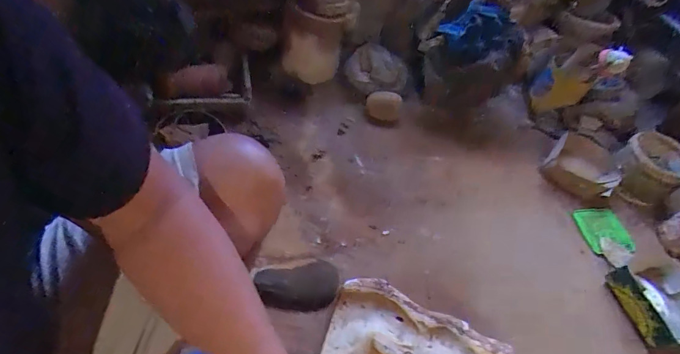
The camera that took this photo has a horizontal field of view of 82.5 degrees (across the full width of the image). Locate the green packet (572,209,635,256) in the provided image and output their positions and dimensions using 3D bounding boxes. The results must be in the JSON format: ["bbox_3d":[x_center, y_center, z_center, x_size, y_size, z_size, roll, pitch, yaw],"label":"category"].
[{"bbox_3d":[0.728,0.147,1.076,0.130,0.018,0.141,1,53,-11],"label":"green packet"}]

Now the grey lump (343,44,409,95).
[{"bbox_3d":[0.126,-0.362,1.277,0.197,0.111,0.161,23,51,8],"label":"grey lump"}]

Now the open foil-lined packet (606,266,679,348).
[{"bbox_3d":[0.766,0.300,0.910,0.210,0.064,0.193,-4,54,-15],"label":"open foil-lined packet"}]

